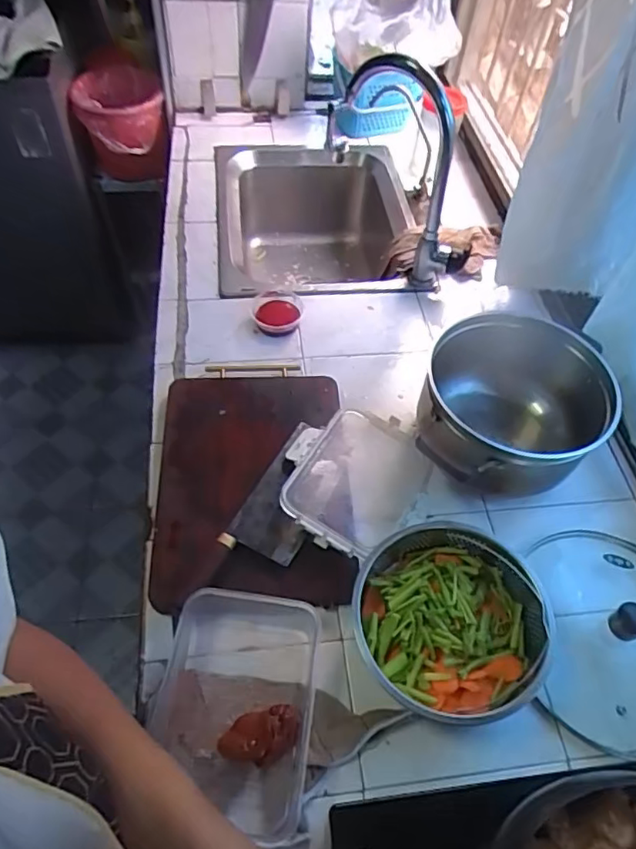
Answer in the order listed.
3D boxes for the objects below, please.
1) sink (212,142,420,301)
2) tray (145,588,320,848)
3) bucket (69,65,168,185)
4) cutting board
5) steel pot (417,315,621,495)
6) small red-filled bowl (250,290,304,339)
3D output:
[{"bbox_3d":[-0.003,-0.358,1.182,0.394,0.224,0.441,-4,55,-7],"label":"sink"},{"bbox_3d":[-0.088,0.292,0.592,0.160,0.054,0.213,7,54,1],"label":"tray"},{"bbox_3d":[-0.460,-0.699,1.331,0.185,0.186,0.229,-13,57,-13],"label":"bucket"},{"bbox_3d":[-0.088,0.068,0.749,0.238,0.027,0.339,-1,55,-5],"label":"cutting board"},{"bbox_3d":[0.263,-0.014,0.766,0.240,0.135,0.248,2,54,-3],"label":"steel pot"},{"bbox_3d":[-0.067,-0.185,0.939,0.083,0.026,0.091,2,54,-3],"label":"small red-filled bowl"}]

